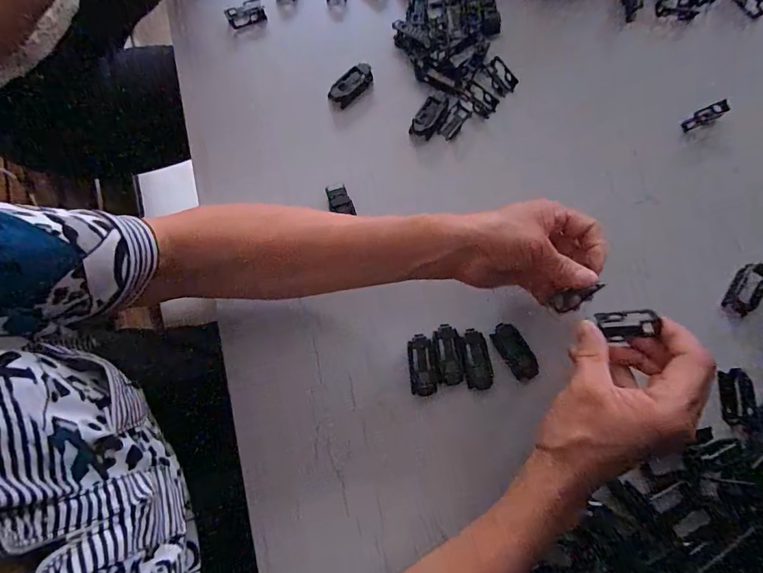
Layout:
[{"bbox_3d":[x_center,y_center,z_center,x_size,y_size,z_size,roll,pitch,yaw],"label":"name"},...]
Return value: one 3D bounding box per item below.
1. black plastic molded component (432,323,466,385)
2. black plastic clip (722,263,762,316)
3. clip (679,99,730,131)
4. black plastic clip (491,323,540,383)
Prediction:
[{"bbox_3d":[0.057,0.059,0.360,0.023,0.005,0.050,-8,79,-3],"label":"black plastic molded component"},{"bbox_3d":[0.328,0.002,0.376,0.025,0.006,0.052,32,79,5],"label":"black plastic clip"},{"bbox_3d":[0.318,-0.168,0.414,0.042,0.012,0.013,-28,78,17],"label":"clip"},{"bbox_3d":[0.115,0.056,0.361,0.023,0.005,0.050,-30,81,-7],"label":"black plastic clip"}]

